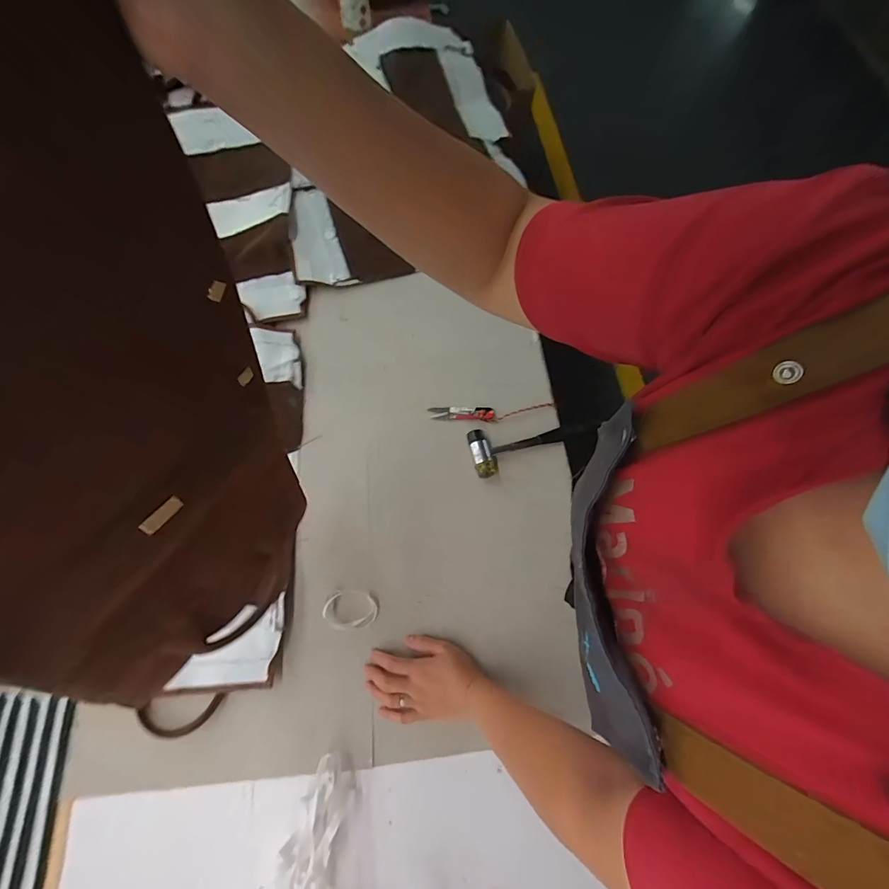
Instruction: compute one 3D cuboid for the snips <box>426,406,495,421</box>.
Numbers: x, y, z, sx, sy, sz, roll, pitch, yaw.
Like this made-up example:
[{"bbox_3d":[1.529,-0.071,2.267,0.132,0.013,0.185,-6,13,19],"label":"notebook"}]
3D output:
[{"bbox_3d":[0.027,-0.049,0.644,0.099,0.012,0.024,2,71,0],"label":"snips"}]

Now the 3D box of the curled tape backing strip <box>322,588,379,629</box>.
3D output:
[{"bbox_3d":[-0.125,0.219,0.547,0.071,0.010,0.049,-2,71,-2],"label":"curled tape backing strip"}]

